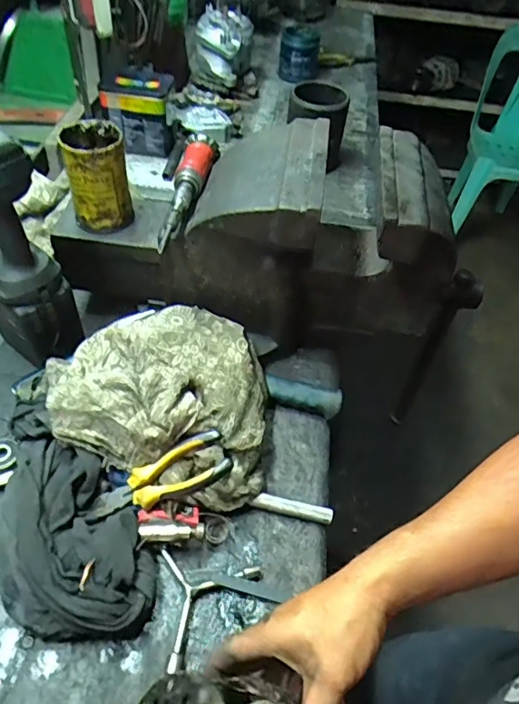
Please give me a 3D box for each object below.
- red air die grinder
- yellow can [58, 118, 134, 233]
[{"bbox_3d":[-0.094,-0.198,0.648,0.041,0.042,0.221,10,50,3],"label":"red air die grinder"},{"bbox_3d":[-0.204,-0.223,0.657,0.072,0.116,0.077,-7,51,-11],"label":"yellow can"}]

